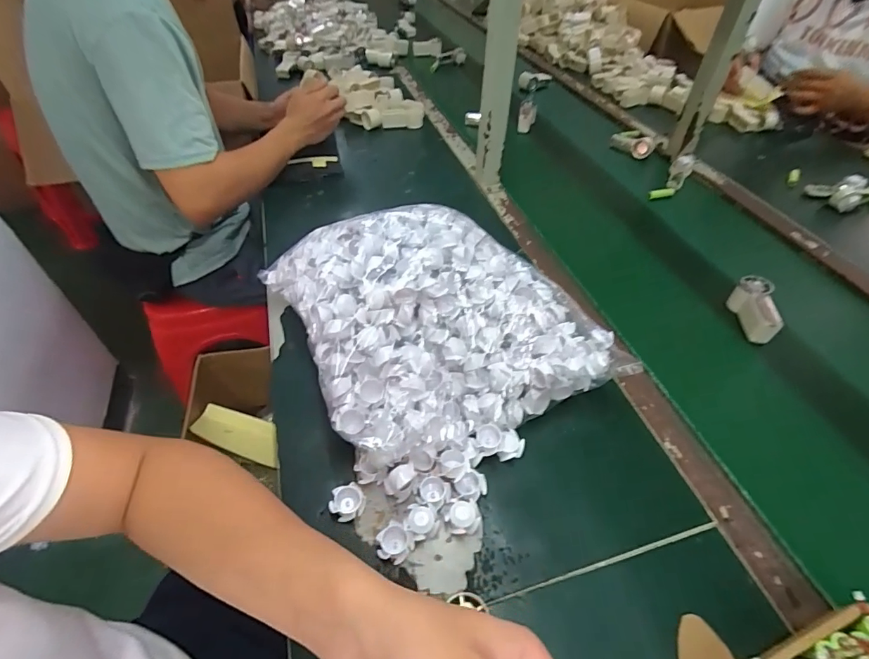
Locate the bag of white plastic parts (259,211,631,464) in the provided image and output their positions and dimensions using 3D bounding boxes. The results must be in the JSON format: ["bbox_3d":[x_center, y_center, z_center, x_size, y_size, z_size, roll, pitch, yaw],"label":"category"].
[{"bbox_3d":[0.001,-0.018,0.515,0.336,0.134,0.319,-16,49,-15],"label":"bag of white plastic parts"}]

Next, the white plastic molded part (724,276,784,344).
[{"bbox_3d":[0.438,-0.027,0.593,0.041,0.045,0.091,4,62,3],"label":"white plastic molded part"}]

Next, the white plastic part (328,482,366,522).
[{"bbox_3d":[-0.085,0.168,0.423,0.032,0.018,0.030,0,47,0],"label":"white plastic part"}]

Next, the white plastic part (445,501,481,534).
[{"bbox_3d":[0.027,0.179,0.413,0.032,0.017,0.029,3,47,2],"label":"white plastic part"}]

